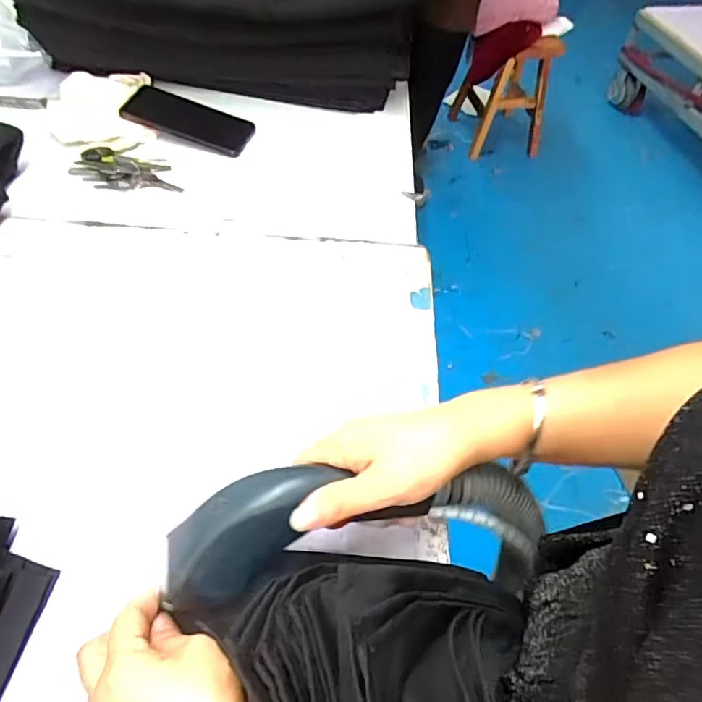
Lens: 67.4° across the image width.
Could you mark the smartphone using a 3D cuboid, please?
[{"bbox_3d":[-0.216,-0.308,0.707,0.161,0.010,0.084,16,57,-4],"label":"smartphone"}]

